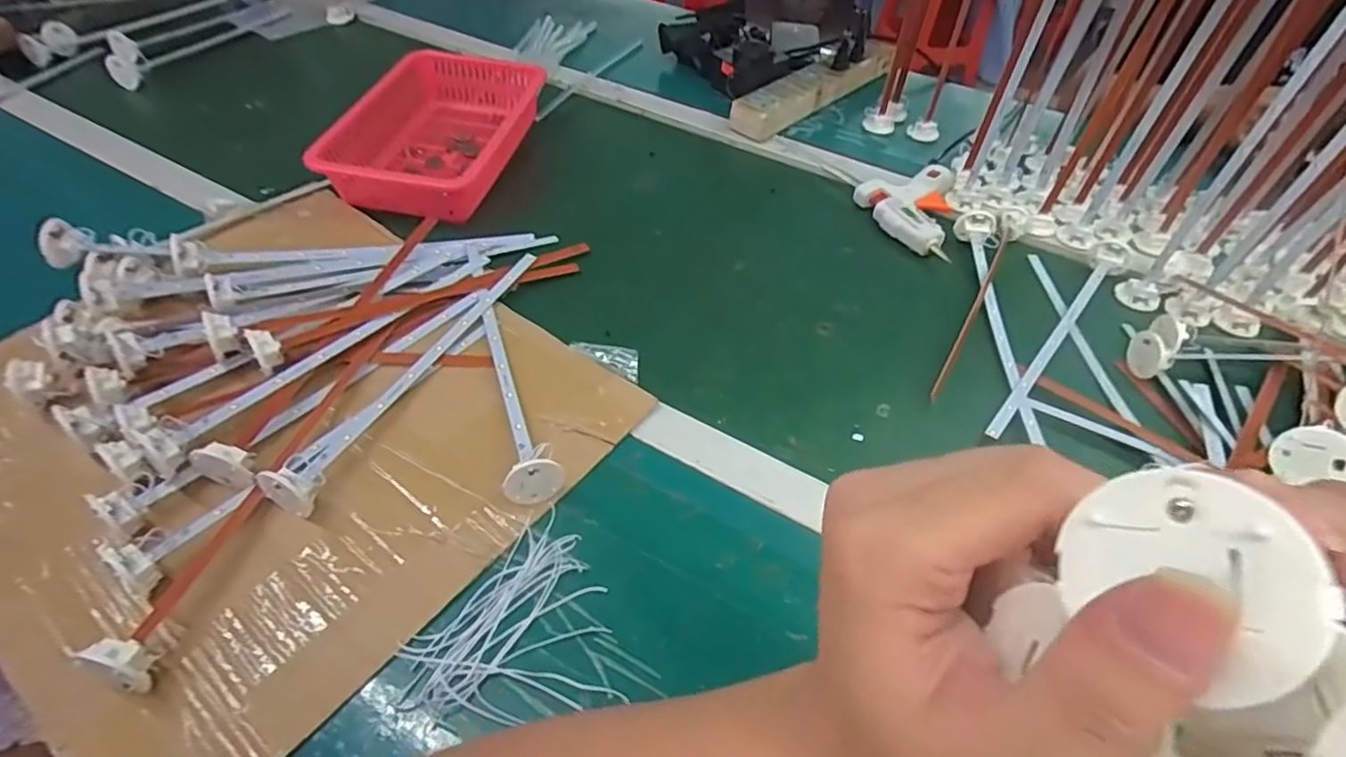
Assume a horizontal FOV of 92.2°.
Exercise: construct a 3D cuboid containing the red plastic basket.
[{"bbox_3d":[-0.245,-0.274,0.696,0.160,0.064,0.264,8,48,3],"label":"red plastic basket"}]

